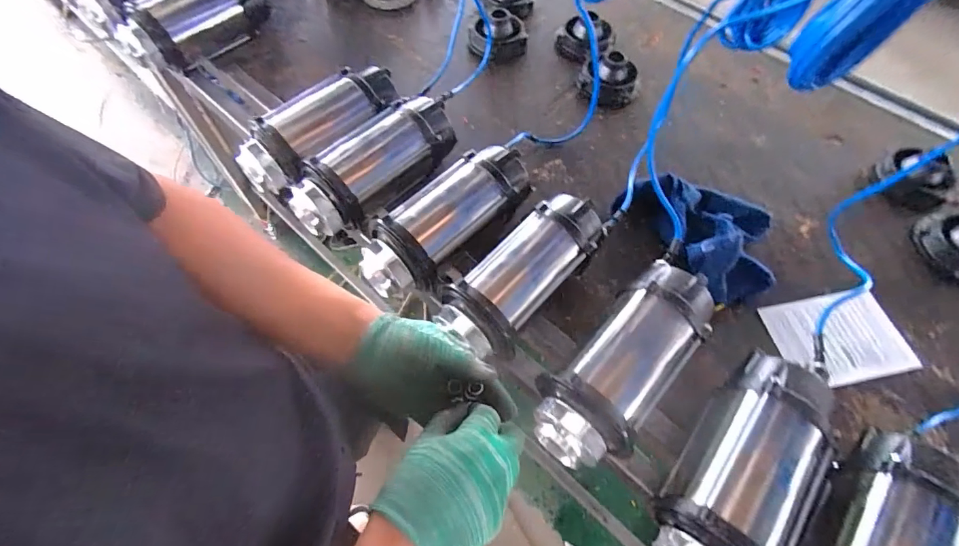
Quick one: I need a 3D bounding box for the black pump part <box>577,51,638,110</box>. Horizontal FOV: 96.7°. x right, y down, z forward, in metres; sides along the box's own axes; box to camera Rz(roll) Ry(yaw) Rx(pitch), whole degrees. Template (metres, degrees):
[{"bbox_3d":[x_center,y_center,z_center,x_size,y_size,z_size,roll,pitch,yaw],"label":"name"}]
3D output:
[{"bbox_3d":[0.280,-0.423,0.932,0.123,0.072,0.119,6,61,2],"label":"black pump part"}]

